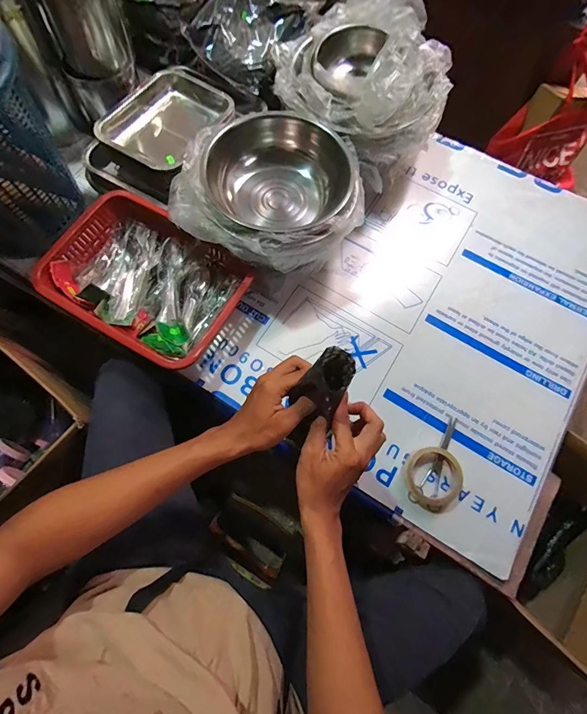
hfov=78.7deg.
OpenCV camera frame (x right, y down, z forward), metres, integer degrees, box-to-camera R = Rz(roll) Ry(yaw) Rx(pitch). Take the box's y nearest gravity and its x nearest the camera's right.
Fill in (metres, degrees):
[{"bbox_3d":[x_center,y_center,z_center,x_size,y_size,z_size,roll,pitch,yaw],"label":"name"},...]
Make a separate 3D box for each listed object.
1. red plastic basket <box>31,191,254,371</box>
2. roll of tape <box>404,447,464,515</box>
[{"bbox_3d":[-0.265,-0.142,0.671,0.334,0.081,0.244,30,76,8],"label":"red plastic basket"},{"bbox_3d":[0.241,0.212,0.616,0.093,0.030,0.108,-2,74,-1],"label":"roll of tape"}]

